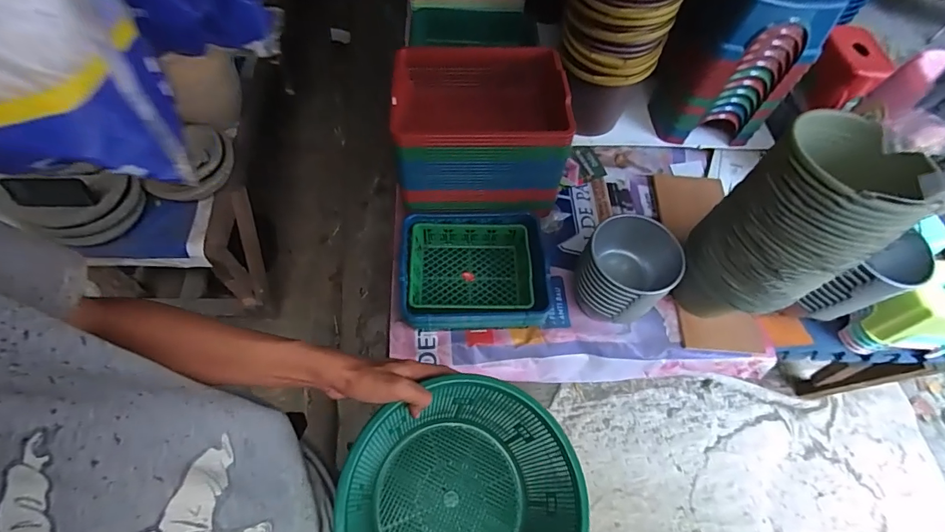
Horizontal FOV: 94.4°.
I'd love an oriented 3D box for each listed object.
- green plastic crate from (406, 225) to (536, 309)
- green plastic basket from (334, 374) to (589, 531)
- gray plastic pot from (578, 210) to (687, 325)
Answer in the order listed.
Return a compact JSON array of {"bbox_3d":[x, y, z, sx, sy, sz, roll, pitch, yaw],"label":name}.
[{"bbox_3d":[-0.007,0.013,1.052,0.282,0.083,0.226,-1,61,-4],"label":"green plastic crate"},{"bbox_3d":[-0.009,0.273,0.498,0.244,0.144,0.238,2,61,-3],"label":"green plastic basket"},{"bbox_3d":[0.339,0.027,1.010,0.185,0.259,0.155,39,66,17],"label":"gray plastic pot"}]

